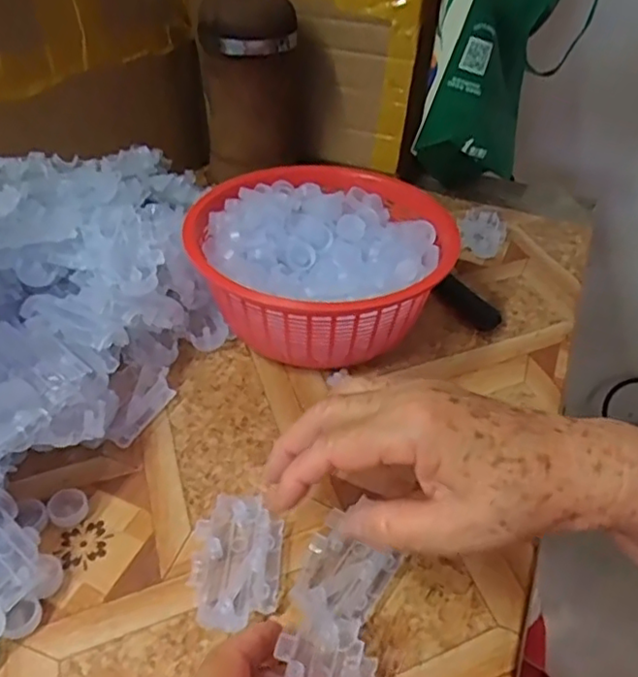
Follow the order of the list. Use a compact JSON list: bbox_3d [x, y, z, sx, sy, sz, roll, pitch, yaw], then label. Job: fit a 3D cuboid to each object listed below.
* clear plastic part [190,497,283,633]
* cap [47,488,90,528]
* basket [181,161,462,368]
[{"bbox_3d":[-0.042,0.115,0.334,0.044,0.016,0.070,3,40,-2],"label":"clear plastic part"},{"bbox_3d":[-0.139,0.093,0.356,0.021,0.006,0.021,3,40,-2],"label":"cap"},{"bbox_3d":[-0.001,-0.055,0.482,0.175,0.076,0.202,9,40,5],"label":"basket"}]

